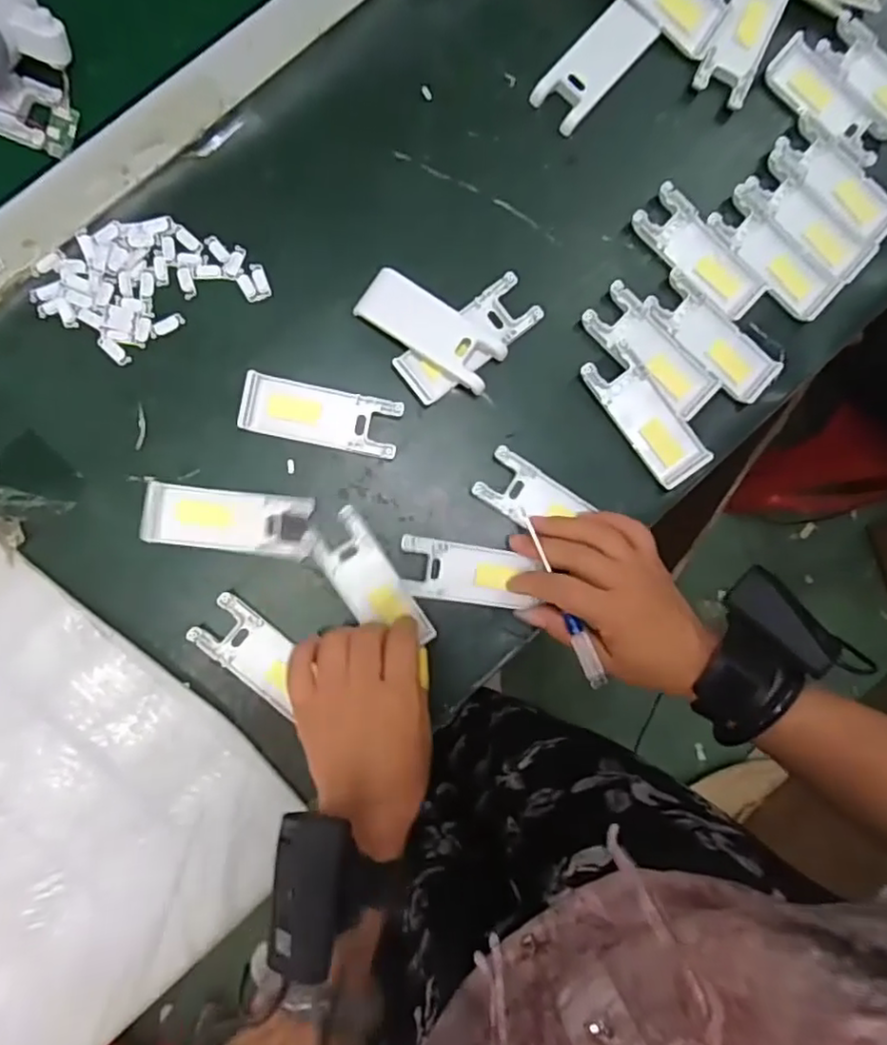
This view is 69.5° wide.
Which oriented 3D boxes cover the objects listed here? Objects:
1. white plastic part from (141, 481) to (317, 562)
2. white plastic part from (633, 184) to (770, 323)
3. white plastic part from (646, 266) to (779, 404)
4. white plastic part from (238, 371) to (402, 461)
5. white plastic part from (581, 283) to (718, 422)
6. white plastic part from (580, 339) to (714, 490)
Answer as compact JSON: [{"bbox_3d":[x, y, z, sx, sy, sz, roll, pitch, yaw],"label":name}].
[{"bbox_3d":[-0.142,-0.001,0.428,0.109,0.007,0.040,6,88,-6],"label":"white plastic part"},{"bbox_3d":[0.186,-0.195,0.463,0.104,0.010,0.039,45,85,-4],"label":"white plastic part"},{"bbox_3d":[0.195,-0.133,0.462,0.104,0.007,0.043,43,85,-4],"label":"white plastic part"},{"bbox_3d":[-0.083,-0.073,0.435,0.105,0.009,0.040,11,88,-6],"label":"white plastic part"},{"bbox_3d":[0.150,-0.123,0.456,0.104,0.006,0.043,41,85,-4],"label":"white plastic part"},{"bbox_3d":[0.145,-0.077,0.452,0.040,0.010,0.103,-36,93,-5],"label":"white plastic part"}]

